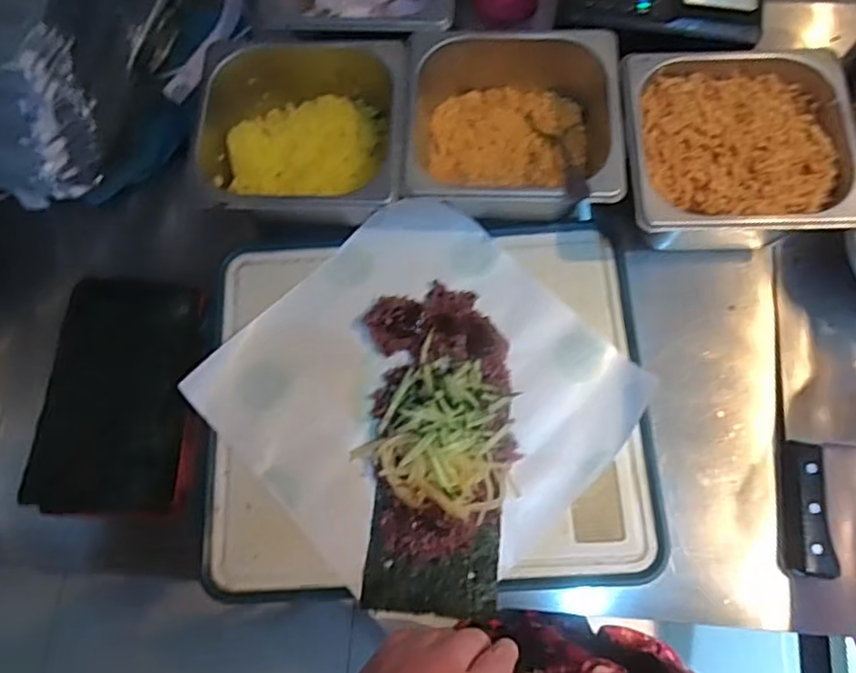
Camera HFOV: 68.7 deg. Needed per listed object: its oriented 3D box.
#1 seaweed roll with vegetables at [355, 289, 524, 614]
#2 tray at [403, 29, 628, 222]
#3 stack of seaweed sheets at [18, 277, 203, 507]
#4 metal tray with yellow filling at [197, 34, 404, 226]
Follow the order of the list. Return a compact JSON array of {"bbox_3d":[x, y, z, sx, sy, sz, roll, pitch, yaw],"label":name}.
[{"bbox_3d":[0.009,0.082,0.497,0.117,0.043,0.254,1,75,1],"label":"seaweed roll with vegetables"},{"bbox_3d":[0.069,-0.175,0.542,0.177,0.079,0.164,2,74,2],"label":"tray"},{"bbox_3d":[-0.258,0.049,0.522,0.113,0.020,0.190,10,81,-9],"label":"stack of seaweed sheets"},{"bbox_3d":[-0.107,-0.176,0.548,0.177,0.080,0.170,2,74,2],"label":"metal tray with yellow filling"}]

